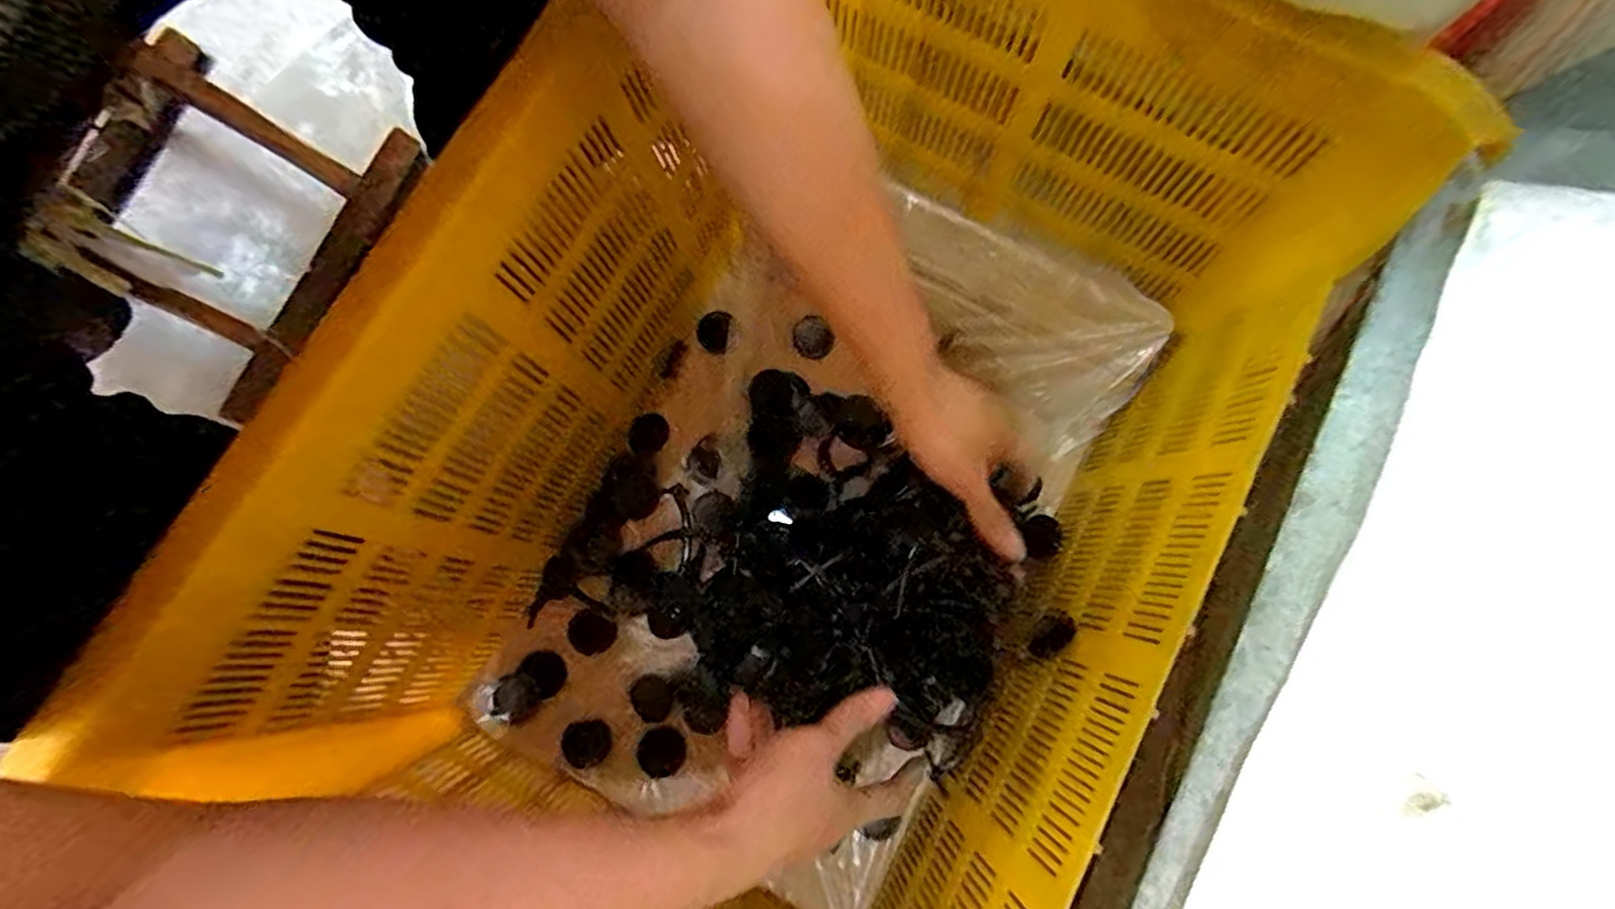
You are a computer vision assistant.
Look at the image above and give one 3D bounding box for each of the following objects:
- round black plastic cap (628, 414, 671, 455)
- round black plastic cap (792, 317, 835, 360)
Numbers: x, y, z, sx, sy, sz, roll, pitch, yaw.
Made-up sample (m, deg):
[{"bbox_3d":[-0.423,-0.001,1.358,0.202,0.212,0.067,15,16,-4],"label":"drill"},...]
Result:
[{"bbox_3d":[-0.127,-0.016,0.551,0.030,0.006,0.033,0,79,1],"label":"round black plastic cap"},{"bbox_3d":[0.004,-0.096,0.566,0.031,0.006,0.032,5,79,2],"label":"round black plastic cap"}]

